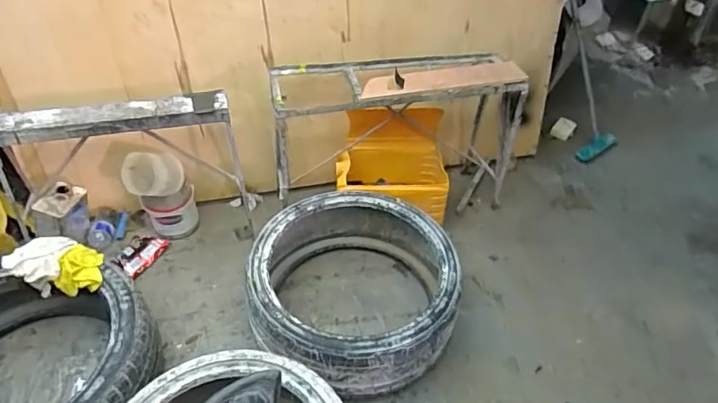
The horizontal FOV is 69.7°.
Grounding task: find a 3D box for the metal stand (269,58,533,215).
[{"bbox_3d":[0.141,-0.209,1.862,0.881,0.559,0.294,-10,44,-12],"label":"metal stand"}]

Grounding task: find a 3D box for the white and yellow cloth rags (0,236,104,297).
[{"bbox_3d":[-0.877,0.196,1.519,0.298,0.105,0.160,14,44,13],"label":"white and yellow cloth rags"}]

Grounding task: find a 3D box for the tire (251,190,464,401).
[{"bbox_3d":[-0.024,0.261,1.609,0.625,0.240,0.641,-5,44,-6],"label":"tire"}]

